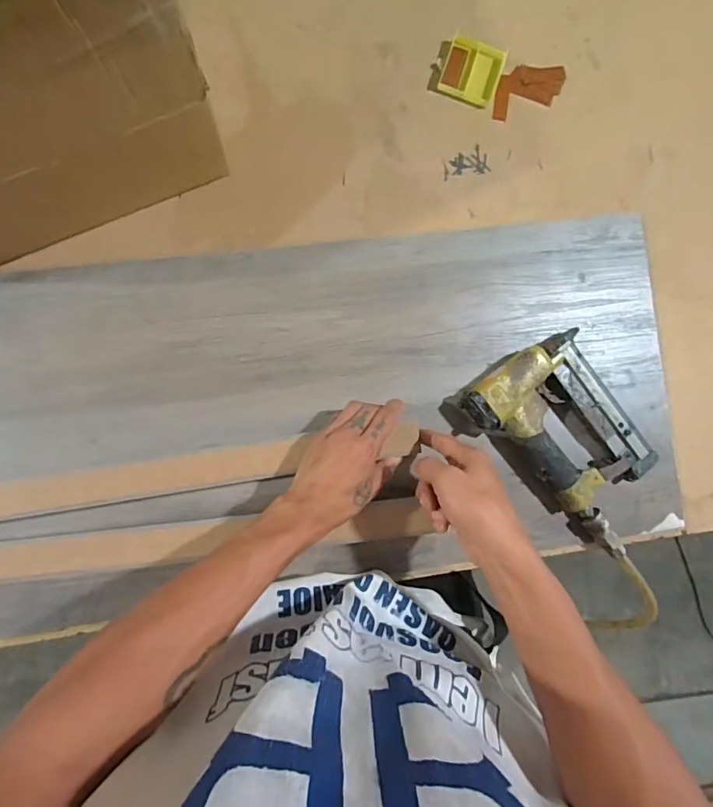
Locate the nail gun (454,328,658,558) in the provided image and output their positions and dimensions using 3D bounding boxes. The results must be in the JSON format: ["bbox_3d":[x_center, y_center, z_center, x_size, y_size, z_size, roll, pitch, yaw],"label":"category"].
[{"bbox_3d":[0.247,0.036,0.518,0.243,0.041,0.155,44,84,-2],"label":"nail gun"}]

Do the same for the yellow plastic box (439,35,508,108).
[{"bbox_3d":[0.131,-0.376,0.534,0.061,0.017,0.059,18,85,-5],"label":"yellow plastic box"}]

